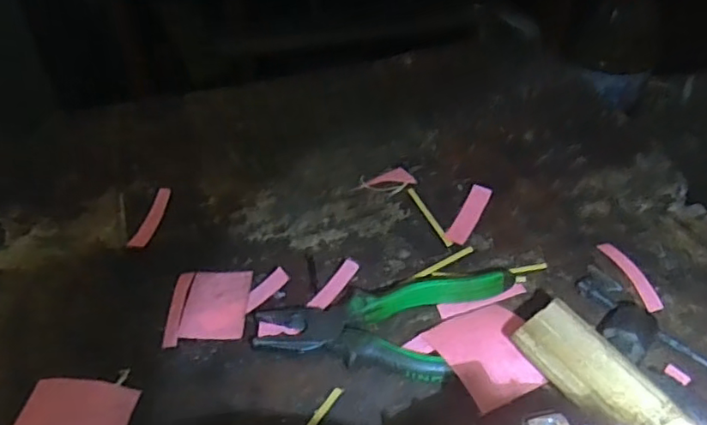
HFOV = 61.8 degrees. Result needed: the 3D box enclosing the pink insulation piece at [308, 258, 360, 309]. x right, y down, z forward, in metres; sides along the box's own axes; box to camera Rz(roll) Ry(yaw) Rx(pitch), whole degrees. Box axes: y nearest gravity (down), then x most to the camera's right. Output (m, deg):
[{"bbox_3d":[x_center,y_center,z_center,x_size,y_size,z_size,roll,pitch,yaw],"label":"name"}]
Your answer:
[{"bbox_3d":[-0.013,0.056,0.459,0.013,0.004,0.049,30,65,28],"label":"pink insulation piece"}]

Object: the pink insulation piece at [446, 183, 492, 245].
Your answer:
[{"bbox_3d":[0.101,0.001,0.521,0.019,0.009,0.070,21,48,21],"label":"pink insulation piece"}]

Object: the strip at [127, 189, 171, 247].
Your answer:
[{"bbox_3d":[-0.176,0.005,0.520,0.015,0.008,0.068,8,44,9],"label":"strip"}]

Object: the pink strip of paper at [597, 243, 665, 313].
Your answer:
[{"bbox_3d":[0.221,0.048,0.469,0.013,0.008,0.069,-12,45,-12],"label":"pink strip of paper"}]

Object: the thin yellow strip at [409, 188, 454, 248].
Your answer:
[{"bbox_3d":[0.068,0.003,0.523,0.006,0.004,0.077,-16,46,-15],"label":"thin yellow strip"}]

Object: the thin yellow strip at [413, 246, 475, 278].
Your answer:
[{"bbox_3d":[0.076,0.041,0.490,0.059,0.004,0.007,-25,49,-24],"label":"thin yellow strip"}]

